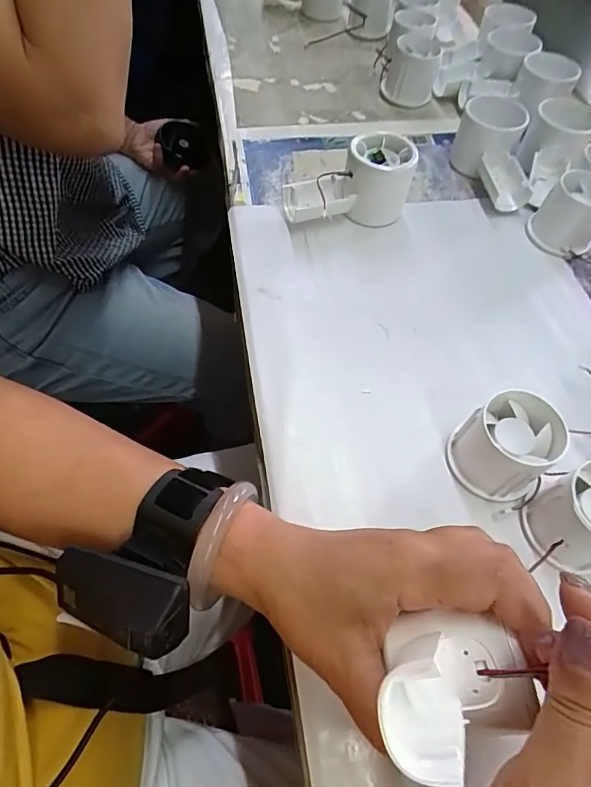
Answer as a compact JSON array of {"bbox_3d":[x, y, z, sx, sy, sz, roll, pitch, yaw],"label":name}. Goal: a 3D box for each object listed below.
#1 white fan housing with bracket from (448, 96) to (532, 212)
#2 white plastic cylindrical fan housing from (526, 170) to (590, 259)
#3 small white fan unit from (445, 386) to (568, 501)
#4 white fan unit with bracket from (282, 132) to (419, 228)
[{"bbox_3d":[0.190,-0.227,0.456,0.058,0.055,0.107,1,59,-4],"label":"white fan housing with bracket"},{"bbox_3d":[0.244,-0.159,0.424,0.054,0.048,0.056,31,62,14],"label":"white plastic cylindrical fan housing"},{"bbox_3d":[0.132,0.031,0.300,0.052,0.047,0.054,2,59,-3],"label":"small white fan unit"},{"bbox_3d":[0.047,-0.178,0.415,0.107,0.056,0.054,-22,63,-17],"label":"white fan unit with bracket"}]

